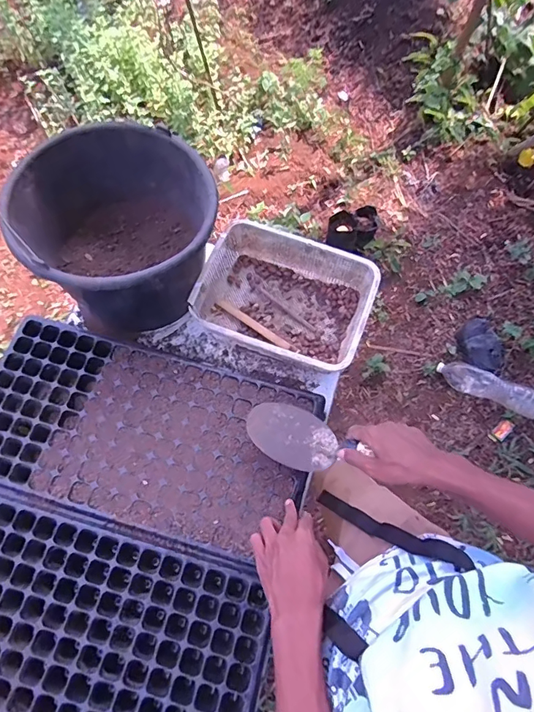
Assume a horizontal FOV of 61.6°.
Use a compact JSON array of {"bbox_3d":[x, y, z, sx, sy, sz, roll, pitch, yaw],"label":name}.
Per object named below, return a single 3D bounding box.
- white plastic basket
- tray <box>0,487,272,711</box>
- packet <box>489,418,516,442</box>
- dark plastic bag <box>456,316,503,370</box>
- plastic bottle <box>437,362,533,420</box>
[{"bbox_3d":[0.029,-0.097,0.790,0.282,0.089,0.215,20,67,6],"label":"white plastic basket"},{"bbox_3d":[-0.269,0.371,0.599,0.519,0.034,0.283,16,70,4],"label":"tray"},{"bbox_3d":[0.743,0.238,1.416,0.085,0.020,0.040,-38,75,-15],"label":"packet"},{"bbox_3d":[0.720,-0.041,1.512,0.139,0.046,0.191,-12,70,-7],"label":"dark plastic bag"},{"bbox_3d":[0.714,0.100,1.435,0.323,0.066,0.073,25,69,27],"label":"plastic bottle"}]

